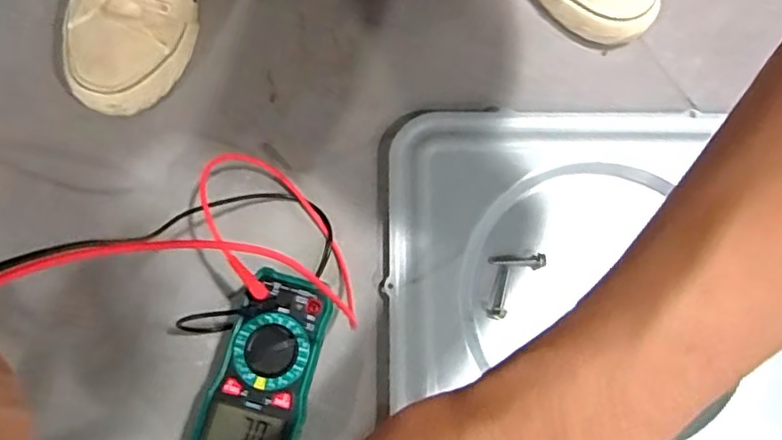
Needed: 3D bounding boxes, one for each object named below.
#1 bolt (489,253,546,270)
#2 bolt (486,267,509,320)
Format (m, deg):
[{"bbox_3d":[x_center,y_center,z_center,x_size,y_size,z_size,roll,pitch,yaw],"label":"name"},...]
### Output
[{"bbox_3d":[0.096,0.032,0.464,0.041,0.008,0.011,-2,75,-1],"label":"bolt"},{"bbox_3d":[0.082,0.055,0.458,0.011,0.008,0.041,11,75,2],"label":"bolt"}]

